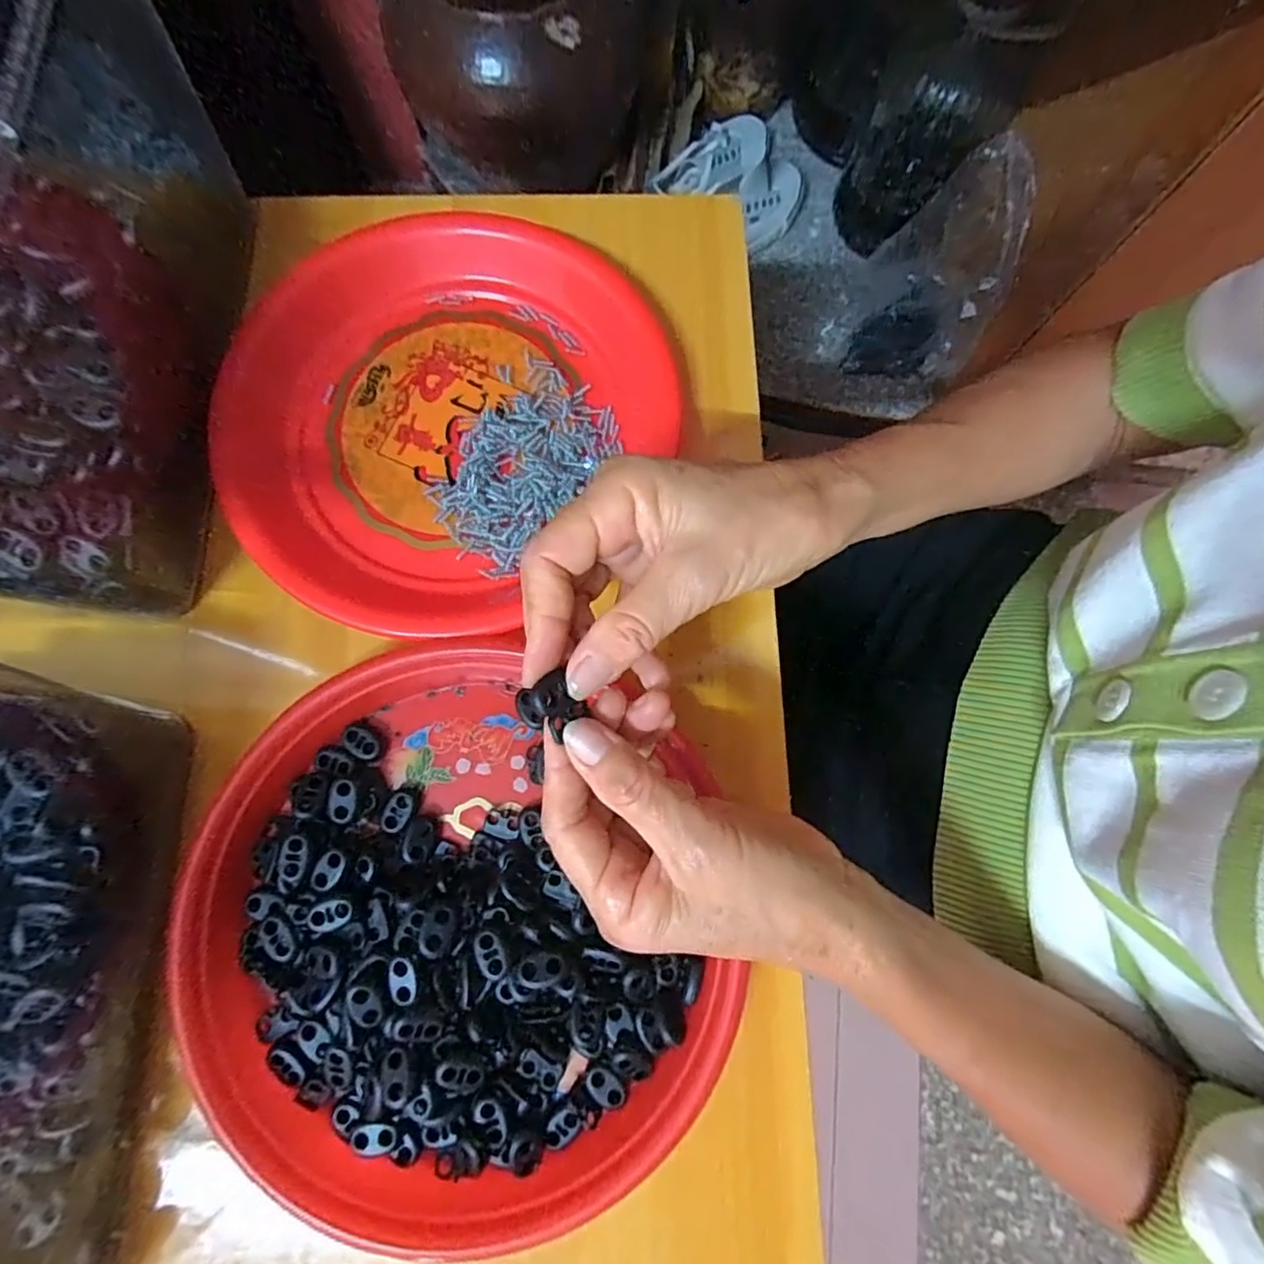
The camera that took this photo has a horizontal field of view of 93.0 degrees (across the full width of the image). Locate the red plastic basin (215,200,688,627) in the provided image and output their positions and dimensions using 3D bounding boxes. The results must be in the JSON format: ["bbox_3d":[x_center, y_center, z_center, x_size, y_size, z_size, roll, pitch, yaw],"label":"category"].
[{"bbox_3d":[-0.101,-0.117,0.315,0.205,0.025,0.224,0,79,-1],"label":"red plastic basin"}]

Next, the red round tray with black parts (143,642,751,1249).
[{"bbox_3d":[-0.082,0.125,0.266,0.232,0.028,0.226,-9,79,-3],"label":"red round tray with black parts"}]

